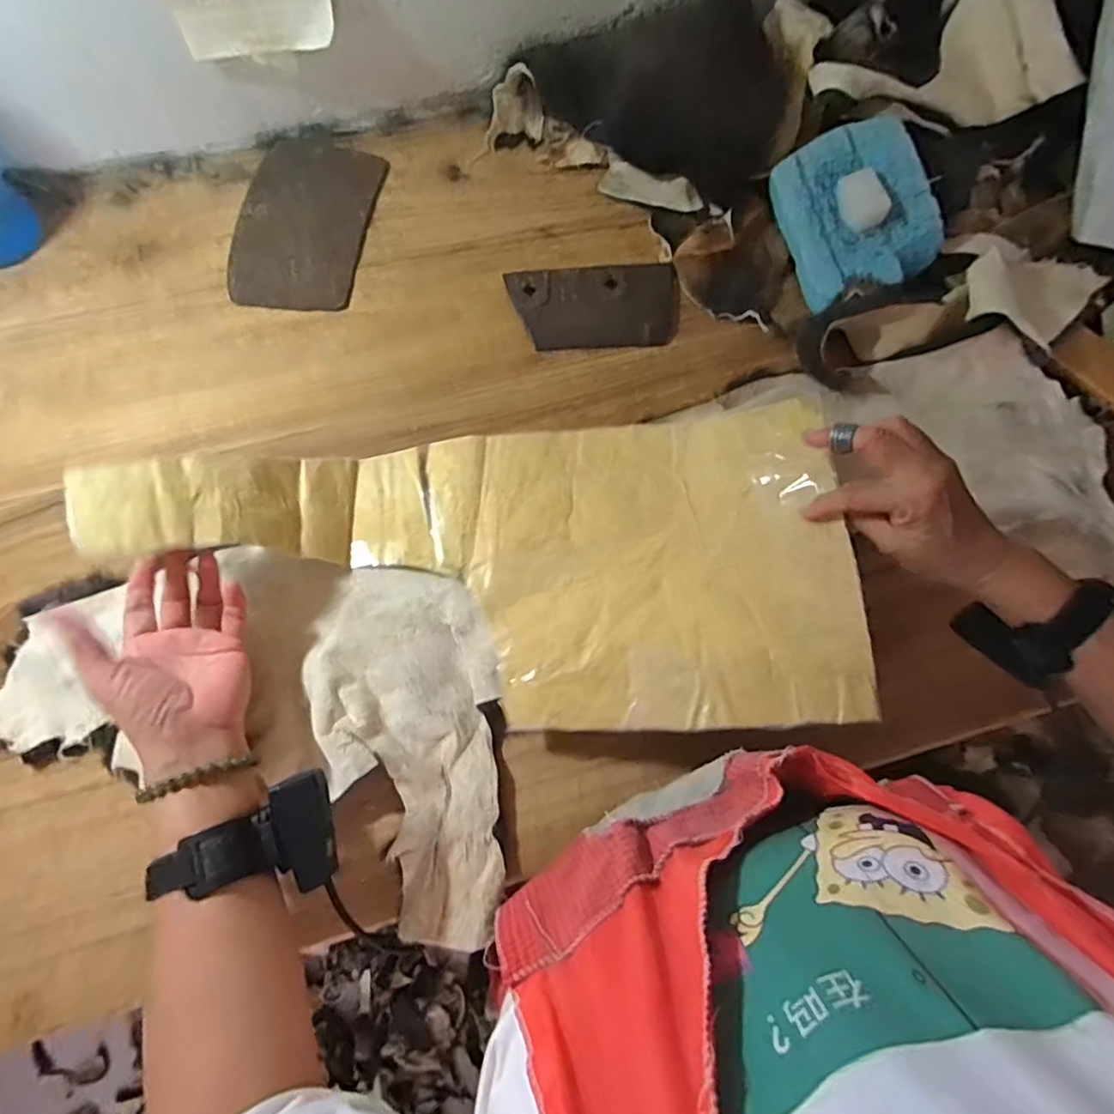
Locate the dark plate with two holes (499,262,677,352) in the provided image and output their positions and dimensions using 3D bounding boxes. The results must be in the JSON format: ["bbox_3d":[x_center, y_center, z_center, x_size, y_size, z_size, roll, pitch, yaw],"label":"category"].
[{"bbox_3d":[0.040,-0.256,0.612,0.169,0.007,0.089,-6,82,-3],"label":"dark plate with two holes"}]

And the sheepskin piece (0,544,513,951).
[{"bbox_3d":[-0.213,0.107,0.489,0.428,0.034,0.248,22,74,5],"label":"sheepskin piece"}]

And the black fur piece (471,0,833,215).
[{"bbox_3d":[0.098,-0.494,0.629,0.321,0.118,0.200,13,75,1],"label":"black fur piece"}]

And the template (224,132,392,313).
[{"bbox_3d":[-0.266,-0.354,0.631,0.133,0.006,0.212,10,76,-1],"label":"template"}]

